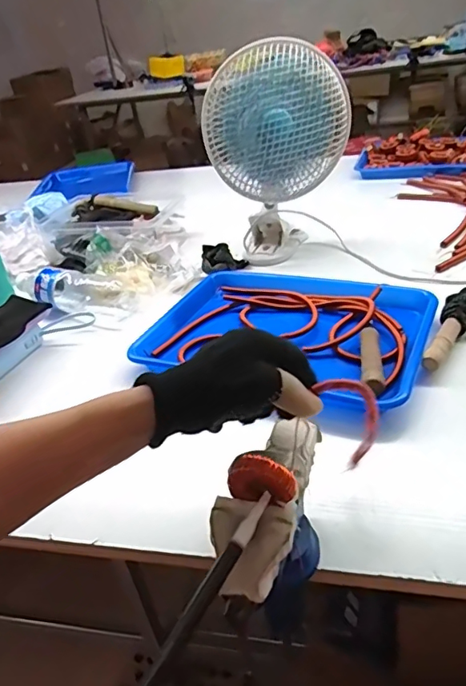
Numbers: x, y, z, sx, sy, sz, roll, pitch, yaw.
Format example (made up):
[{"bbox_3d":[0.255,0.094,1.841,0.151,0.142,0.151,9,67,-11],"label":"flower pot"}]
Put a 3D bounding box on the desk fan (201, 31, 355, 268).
[{"bbox_3d":[0.067,-0.282,0.794,0.202,0.298,0.112,-15,32,-11],"label":"desk fan"}]

